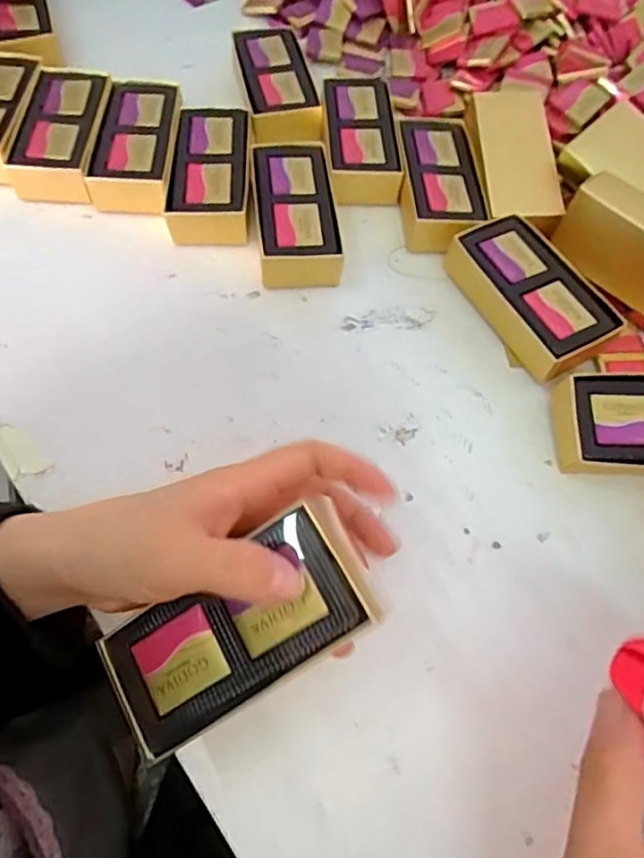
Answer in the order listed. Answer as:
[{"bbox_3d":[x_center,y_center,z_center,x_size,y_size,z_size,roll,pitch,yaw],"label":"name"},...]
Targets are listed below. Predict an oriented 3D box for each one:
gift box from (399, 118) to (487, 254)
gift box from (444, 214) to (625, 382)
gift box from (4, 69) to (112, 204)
[{"bbox_3d":[0.089,-0.190,0.454,0.058,0.028,0.127,1,62,-3],"label":"gift box"},{"bbox_3d":[0.140,-0.089,0.403,0.064,0.031,0.114,-23,66,-14],"label":"gift box"},{"bbox_3d":[-0.195,-0.225,0.459,0.060,0.035,0.114,4,62,-1],"label":"gift box"}]

